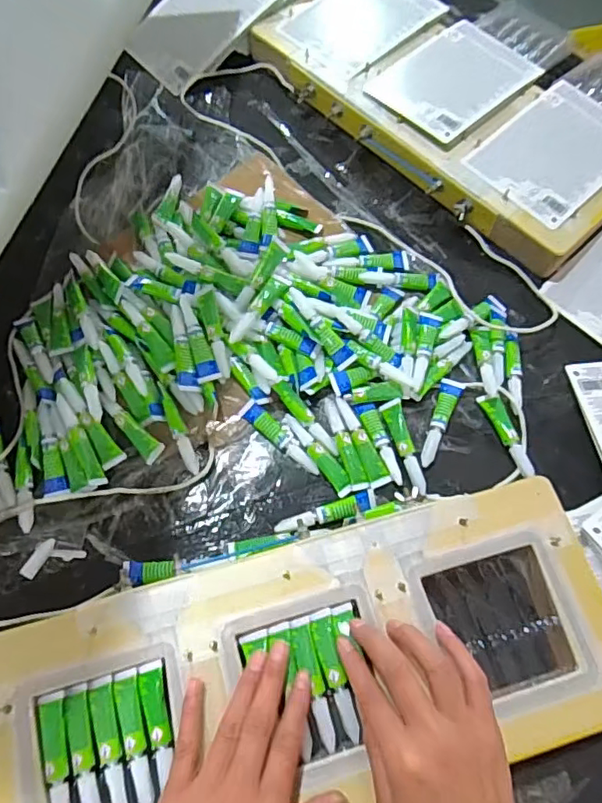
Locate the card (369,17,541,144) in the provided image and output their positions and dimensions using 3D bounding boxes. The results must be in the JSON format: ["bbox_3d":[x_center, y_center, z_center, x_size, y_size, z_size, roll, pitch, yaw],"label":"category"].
[{"bbox_3d":[0.165,-0.342,0.604,0.159,0.011,0.117,-41,70,-14],"label":"card"}]

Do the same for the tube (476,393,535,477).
[{"bbox_3d":[0.177,0.026,0.482,0.018,0.010,0.077,-19,69,-9],"label":"tube"}]

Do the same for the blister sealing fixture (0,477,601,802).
[{"bbox_3d":[0.007,0.182,0.386,0.419,0.019,0.168,-14,69,-8],"label":"blister sealing fixture"}]

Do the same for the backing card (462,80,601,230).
[{"bbox_3d":[0.258,-0.252,0.571,0.169,0.004,0.114,-41,74,-16],"label":"backing card"}]

